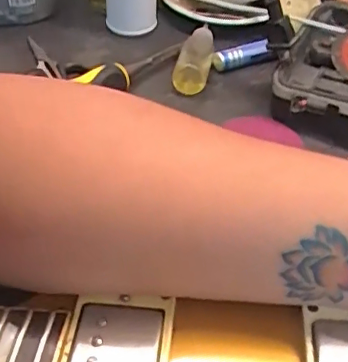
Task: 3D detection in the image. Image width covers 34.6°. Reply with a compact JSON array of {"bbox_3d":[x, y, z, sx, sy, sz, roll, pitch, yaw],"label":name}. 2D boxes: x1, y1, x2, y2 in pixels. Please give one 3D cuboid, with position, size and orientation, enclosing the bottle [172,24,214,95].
[{"bbox_3d":[0.019,-0.106,0.496,0.026,0.028,0.092,7,43,7],"label":"bottle"}]

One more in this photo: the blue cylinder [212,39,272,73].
[{"bbox_3d":[0.060,-0.114,0.507,0.055,0.018,0.012,-16,46,-17],"label":"blue cylinder"}]

